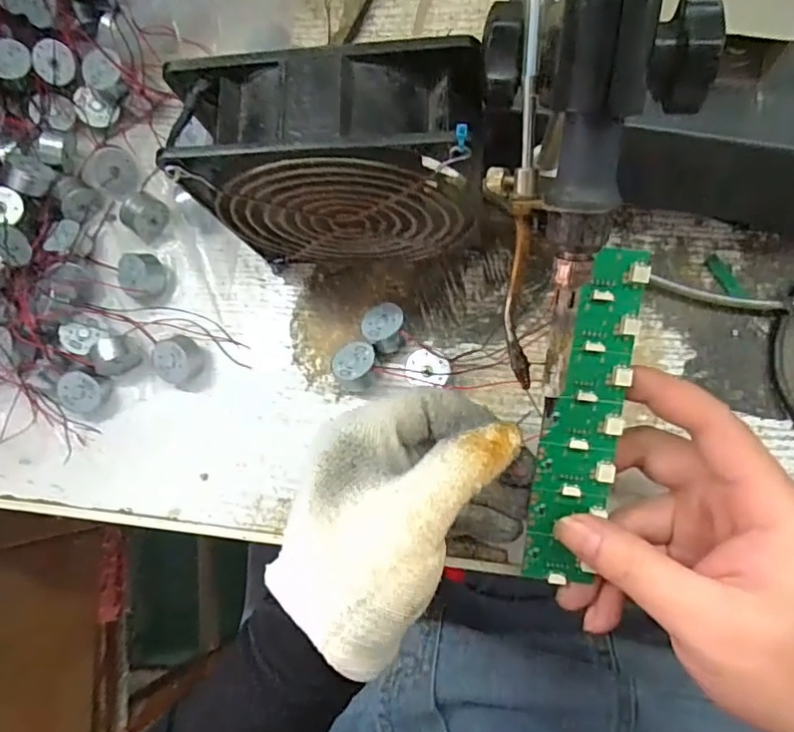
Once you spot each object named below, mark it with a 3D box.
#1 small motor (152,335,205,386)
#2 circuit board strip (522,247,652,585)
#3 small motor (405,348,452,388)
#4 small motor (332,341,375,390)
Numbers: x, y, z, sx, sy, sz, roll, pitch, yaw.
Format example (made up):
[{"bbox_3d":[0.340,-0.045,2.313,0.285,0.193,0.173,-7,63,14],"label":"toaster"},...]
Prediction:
[{"bbox_3d":[-0.120,-0.003,0.312,0.025,0.017,0.024,-1,82,7],"label":"small motor"},{"bbox_3d":[0.075,0.023,0.228,0.030,0.006,0.136,11,101,5],"label":"circuit board strip"},{"bbox_3d":[0.017,0.001,0.297,0.022,0.017,0.018,9,84,9],"label":"small motor"},{"bbox_3d":[-0.022,-0.001,0.300,0.022,0.021,0.024,4,83,8],"label":"small motor"}]

